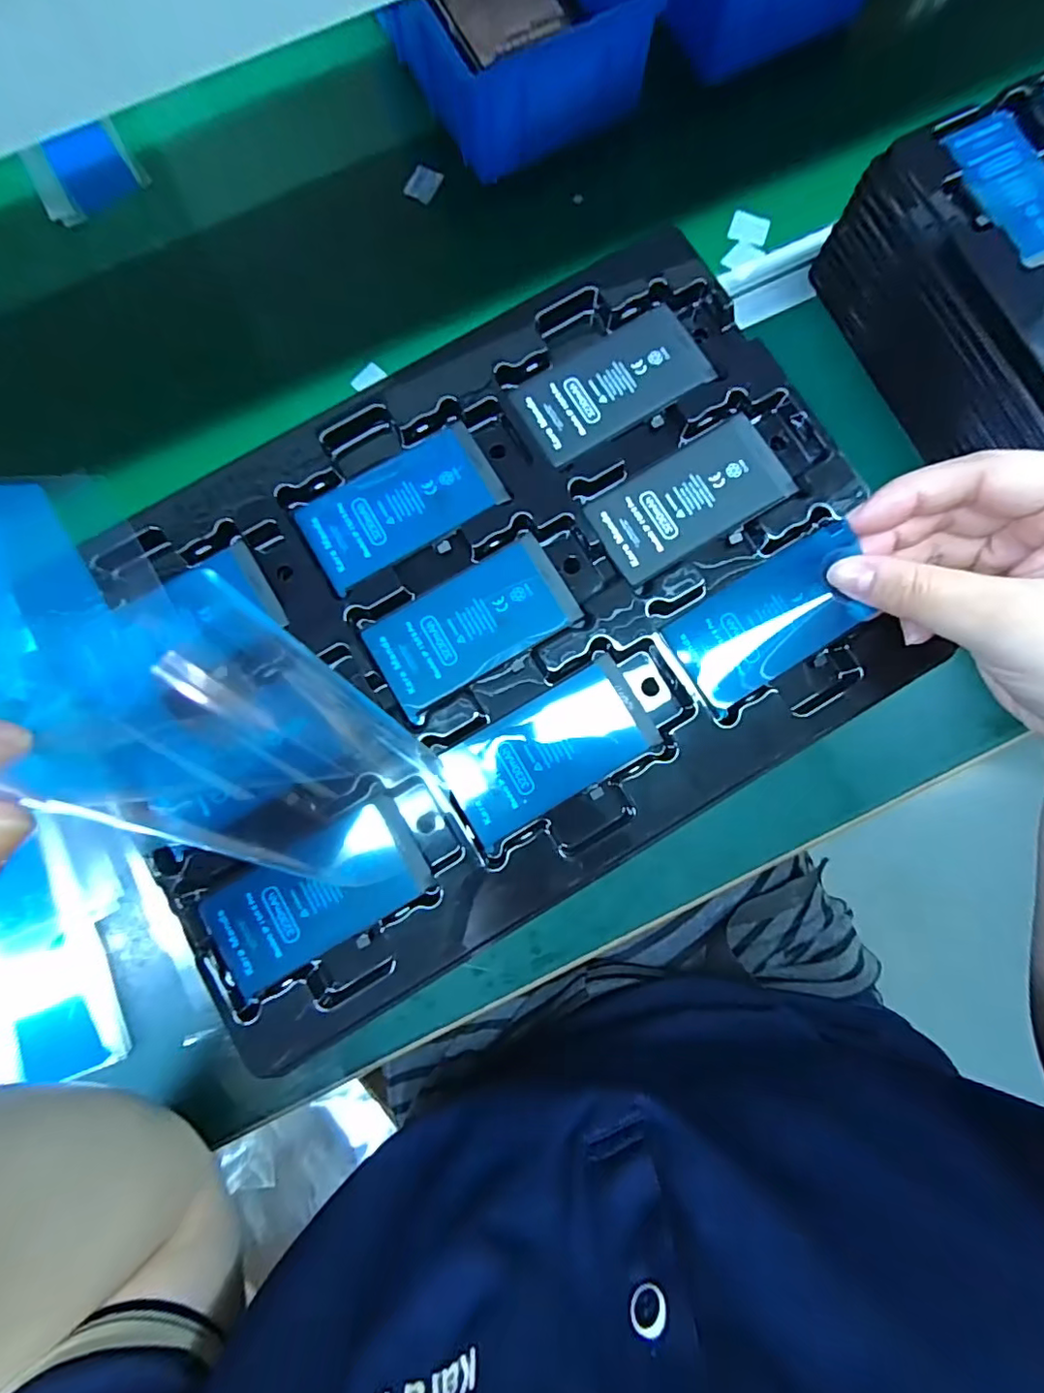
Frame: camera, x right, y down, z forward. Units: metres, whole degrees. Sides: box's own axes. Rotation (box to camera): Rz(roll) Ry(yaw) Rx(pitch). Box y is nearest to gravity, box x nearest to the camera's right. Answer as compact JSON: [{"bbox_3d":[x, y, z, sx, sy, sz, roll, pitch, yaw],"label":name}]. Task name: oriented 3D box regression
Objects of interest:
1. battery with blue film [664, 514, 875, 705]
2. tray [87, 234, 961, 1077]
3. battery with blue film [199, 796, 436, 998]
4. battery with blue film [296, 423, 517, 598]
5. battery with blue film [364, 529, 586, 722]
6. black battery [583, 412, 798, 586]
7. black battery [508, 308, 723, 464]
[{"bbox_3d":[0.106,-0.034,0.231,0.086,0.010,0.043,-33,74,0],"label":"battery with blue film"},{"bbox_3d":[-0.013,-0.031,0.235,0.318,0.034,0.218,-30,79,-7],"label":"tray"},{"bbox_3d":[-0.081,0.079,0.224,0.084,0.007,0.044,-32,86,-5],"label":"battery with blue film"},{"bbox_3d":[-0.053,-0.085,0.245,0.084,0.007,0.047,-33,82,-4],"label":"battery with blue film"},{"bbox_3d":[-0.021,-0.031,0.238,0.085,0.008,0.045,-31,82,-4],"label":"battery with blue film"},{"bbox_3d":[0.073,-0.087,0.244,0.084,0.008,0.044,-30,82,-4],"label":"black battery"},{"bbox_3d":[0.040,-0.140,0.251,0.084,0.009,0.044,-28,82,-4],"label":"black battery"}]

